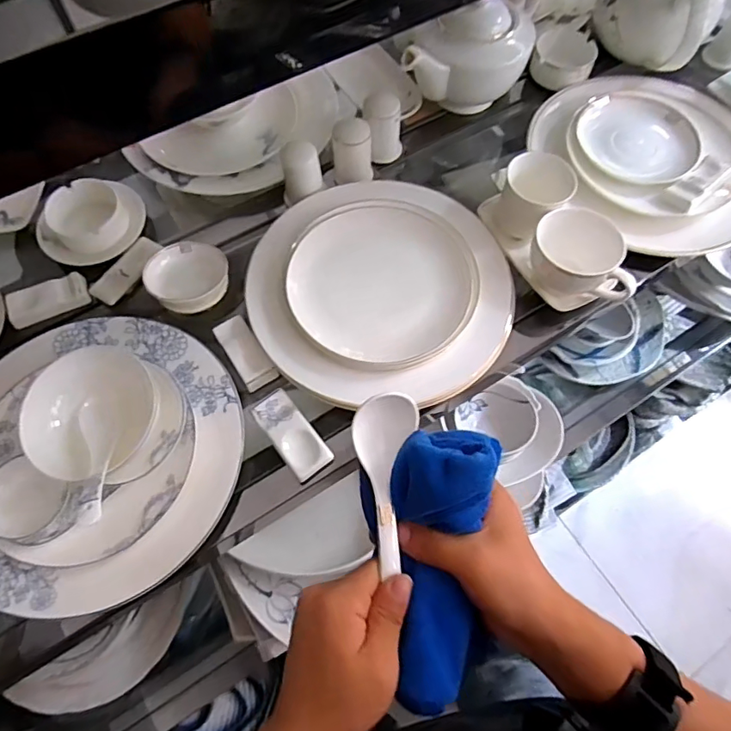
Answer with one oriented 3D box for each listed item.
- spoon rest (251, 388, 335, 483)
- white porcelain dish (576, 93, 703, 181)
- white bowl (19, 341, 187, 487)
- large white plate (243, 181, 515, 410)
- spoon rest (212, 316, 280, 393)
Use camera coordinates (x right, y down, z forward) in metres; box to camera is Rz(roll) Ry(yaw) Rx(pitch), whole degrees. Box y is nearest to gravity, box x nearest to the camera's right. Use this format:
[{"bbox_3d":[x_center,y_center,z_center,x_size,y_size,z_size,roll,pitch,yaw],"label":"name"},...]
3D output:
[{"bbox_3d":[-0.067,0.061,0.470,0.036,0.008,0.085,-34,71,-15],"label":"spoon rest"},{"bbox_3d":[0.322,-0.263,0.594,0.122,0.024,0.117,0,66,0],"label":"white porcelain dish"},{"bbox_3d":[-0.213,0.040,0.432,0.109,0.054,0.109,0,66,0],"label":"white bowl"},{"bbox_3d":[0.011,-0.080,0.511,0.240,0.029,0.238,0,66,0],"label":"large white plate"},{"bbox_3d":[-0.115,-0.013,0.499,0.032,0.010,0.075,-30,70,-13],"label":"spoon rest"}]

